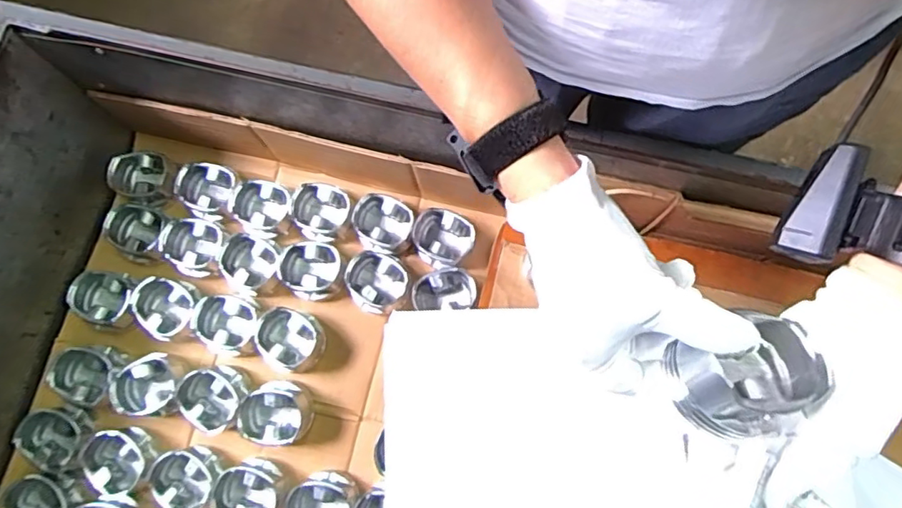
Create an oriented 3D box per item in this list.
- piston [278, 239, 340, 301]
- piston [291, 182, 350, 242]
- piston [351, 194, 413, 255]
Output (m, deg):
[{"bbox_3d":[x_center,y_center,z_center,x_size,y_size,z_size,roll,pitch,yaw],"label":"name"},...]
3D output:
[{"bbox_3d":[-0.174,0.020,0.712,0.072,0.040,0.072,8,77,2],"label":"piston"},{"bbox_3d":[-0.169,-0.054,0.730,0.065,0.038,0.069,0,77,0],"label":"piston"},{"bbox_3d":[-0.089,-0.036,0.727,0.067,0.049,0.066,29,79,7],"label":"piston"}]

